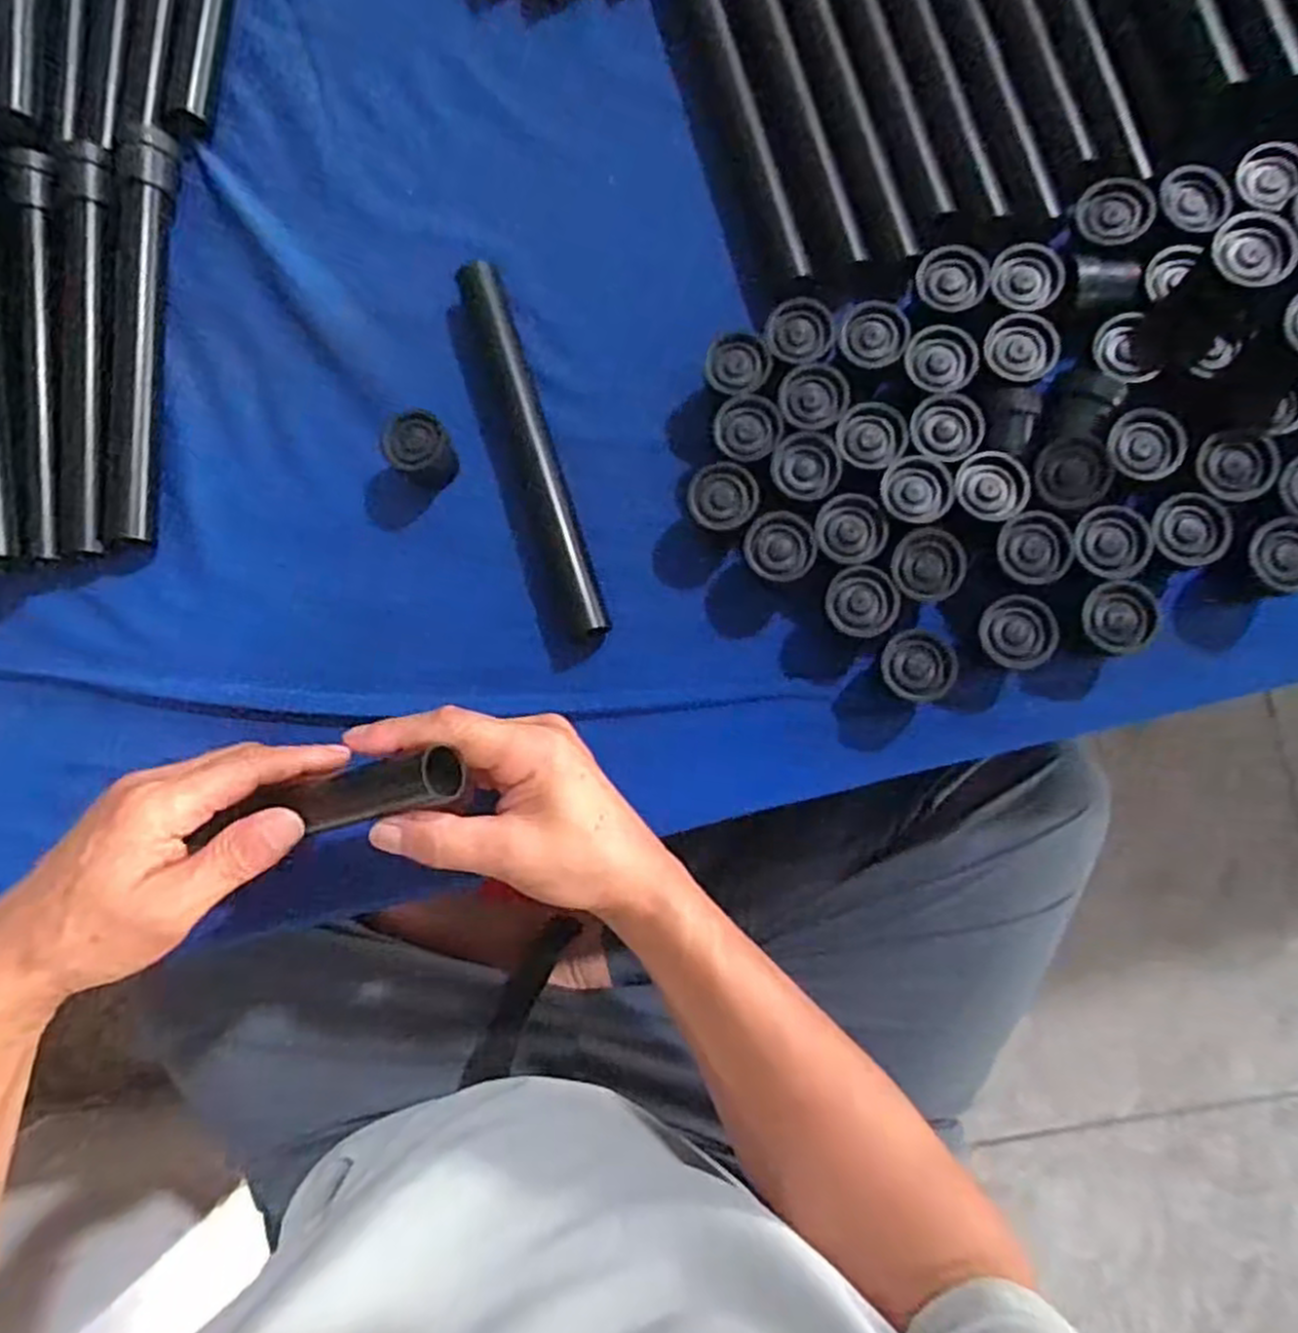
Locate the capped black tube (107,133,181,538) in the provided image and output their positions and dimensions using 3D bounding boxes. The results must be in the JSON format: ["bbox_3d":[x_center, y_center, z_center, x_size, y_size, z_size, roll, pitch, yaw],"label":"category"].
[{"bbox_3d":[-0.303,-0.197,0.453,0.028,0.022,0.248,1,85,6],"label":"capped black tube"}]

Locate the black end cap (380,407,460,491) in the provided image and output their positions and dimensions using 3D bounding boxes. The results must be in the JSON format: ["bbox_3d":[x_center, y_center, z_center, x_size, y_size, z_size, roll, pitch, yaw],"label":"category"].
[{"bbox_3d":[-0.126,-0.120,0.422,0.034,0.032,0.034,-1,85,5],"label":"black end cap"}]

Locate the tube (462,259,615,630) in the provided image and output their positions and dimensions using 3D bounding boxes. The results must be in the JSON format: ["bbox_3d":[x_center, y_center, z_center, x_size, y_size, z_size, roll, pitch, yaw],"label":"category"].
[{"bbox_3d":[-0.063,-0.122,0.427,0.023,0.026,0.221,-20,83,3],"label":"tube"}]

